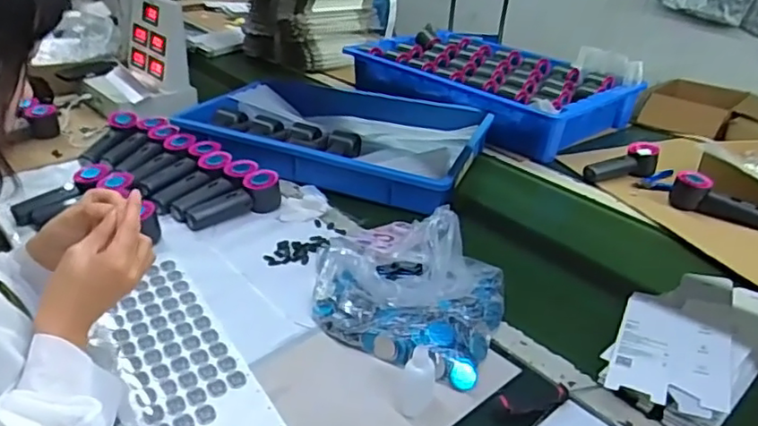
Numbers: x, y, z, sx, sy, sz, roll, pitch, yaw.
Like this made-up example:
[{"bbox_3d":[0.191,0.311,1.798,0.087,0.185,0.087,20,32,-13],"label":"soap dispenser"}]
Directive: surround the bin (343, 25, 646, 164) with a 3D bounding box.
[{"bbox_3d":[0.259,-0.339,1.516,0.437,0.134,0.648,-21,37,-37],"label":"bin"}]

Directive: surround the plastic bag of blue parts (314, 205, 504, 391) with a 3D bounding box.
[{"bbox_3d":[0.044,0.084,0.774,0.238,0.090,0.230,16,31,22],"label":"plastic bag of blue parts"}]

